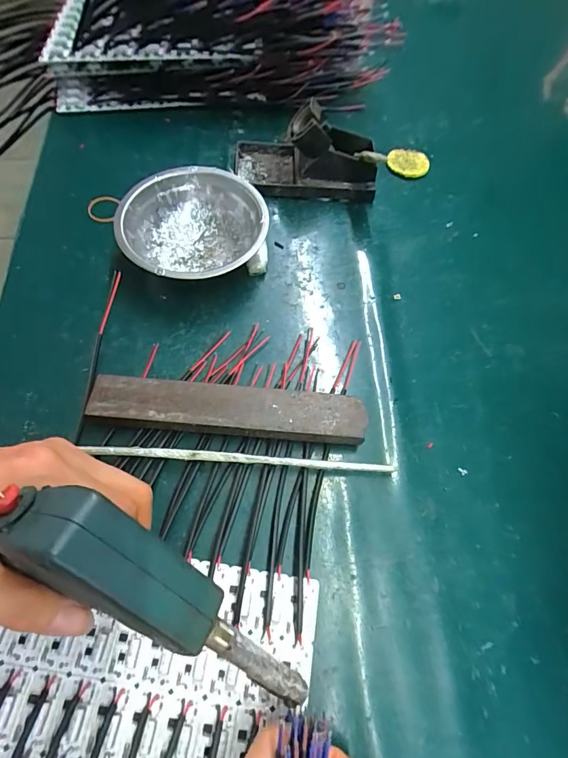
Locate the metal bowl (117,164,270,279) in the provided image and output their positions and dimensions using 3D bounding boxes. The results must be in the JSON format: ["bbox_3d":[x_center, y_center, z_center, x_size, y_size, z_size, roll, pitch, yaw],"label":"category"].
[{"bbox_3d":[-0.079,-0.130,0.364,0.123,0.046,0.120,4,63,-1],"label":"metal bowl"}]

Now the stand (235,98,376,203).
[{"bbox_3d":[0.023,-0.239,0.421,0.148,0.065,0.076,1,63,-3],"label":"stand"}]

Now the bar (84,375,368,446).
[{"bbox_3d":[-0.040,0.024,0.302,0.197,0.021,0.036,5,63,-1],"label":"bar"}]

